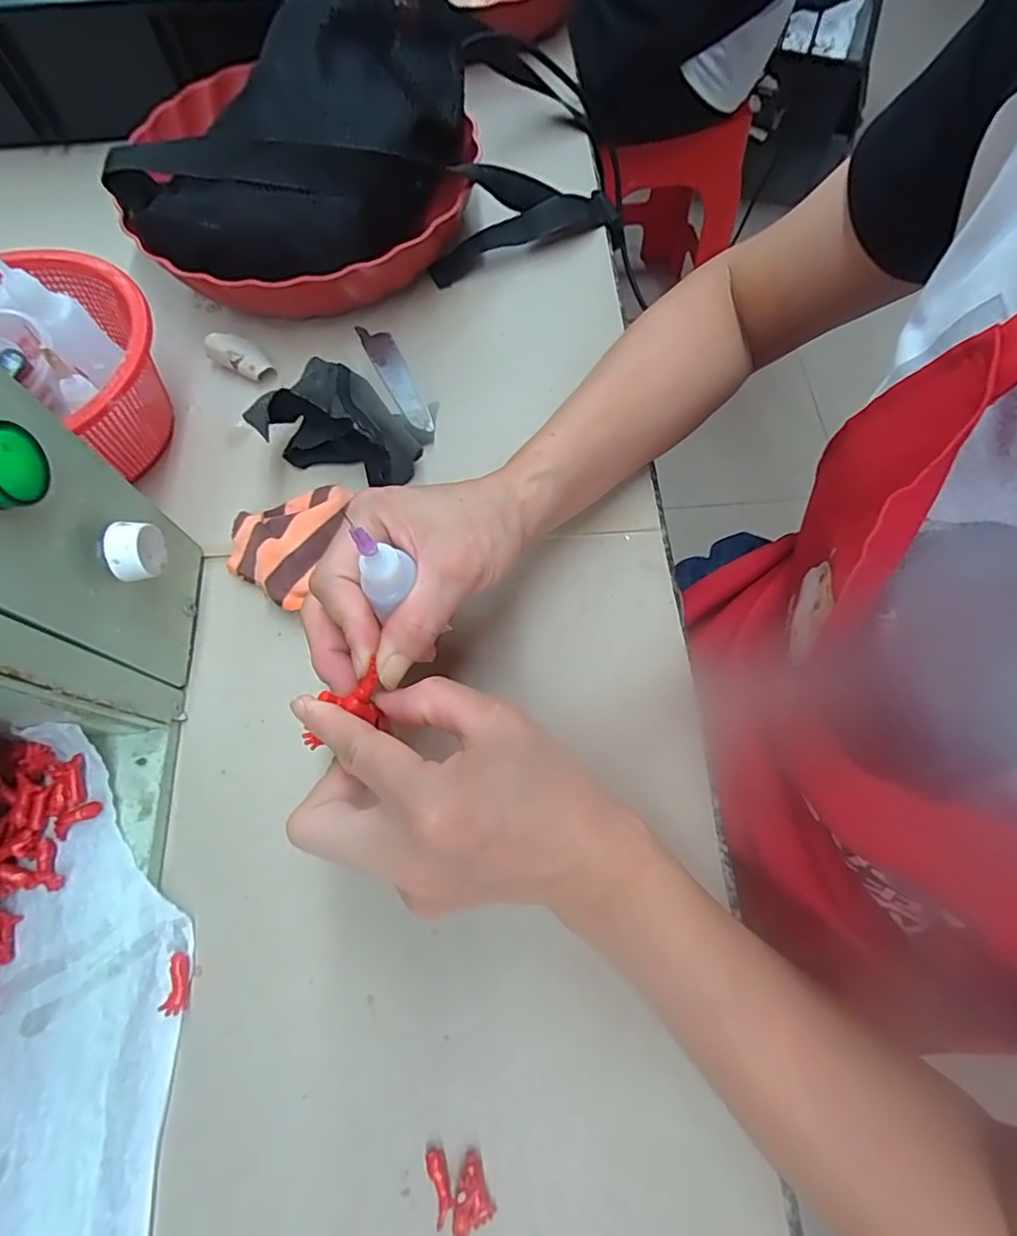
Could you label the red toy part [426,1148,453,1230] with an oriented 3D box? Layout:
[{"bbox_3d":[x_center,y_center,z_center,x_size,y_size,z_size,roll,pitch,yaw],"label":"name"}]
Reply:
[{"bbox_3d":[-0.027,0.225,0.228,0.008,0.004,0.022,-15,52,-10],"label":"red toy part"}]

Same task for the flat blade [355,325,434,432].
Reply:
[{"bbox_3d":[-0.077,-0.165,0.392,0.021,0.005,0.103,-22,70,-8],"label":"flat blade"}]

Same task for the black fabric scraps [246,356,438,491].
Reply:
[{"bbox_3d":[-0.098,-0.119,0.349,0.091,0.038,0.068,28,70,11],"label":"black fabric scraps"}]

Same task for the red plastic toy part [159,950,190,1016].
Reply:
[{"bbox_3d":[-0.147,0.161,0.255,0.011,0.005,0.024,-10,55,-8],"label":"red plastic toy part"}]

